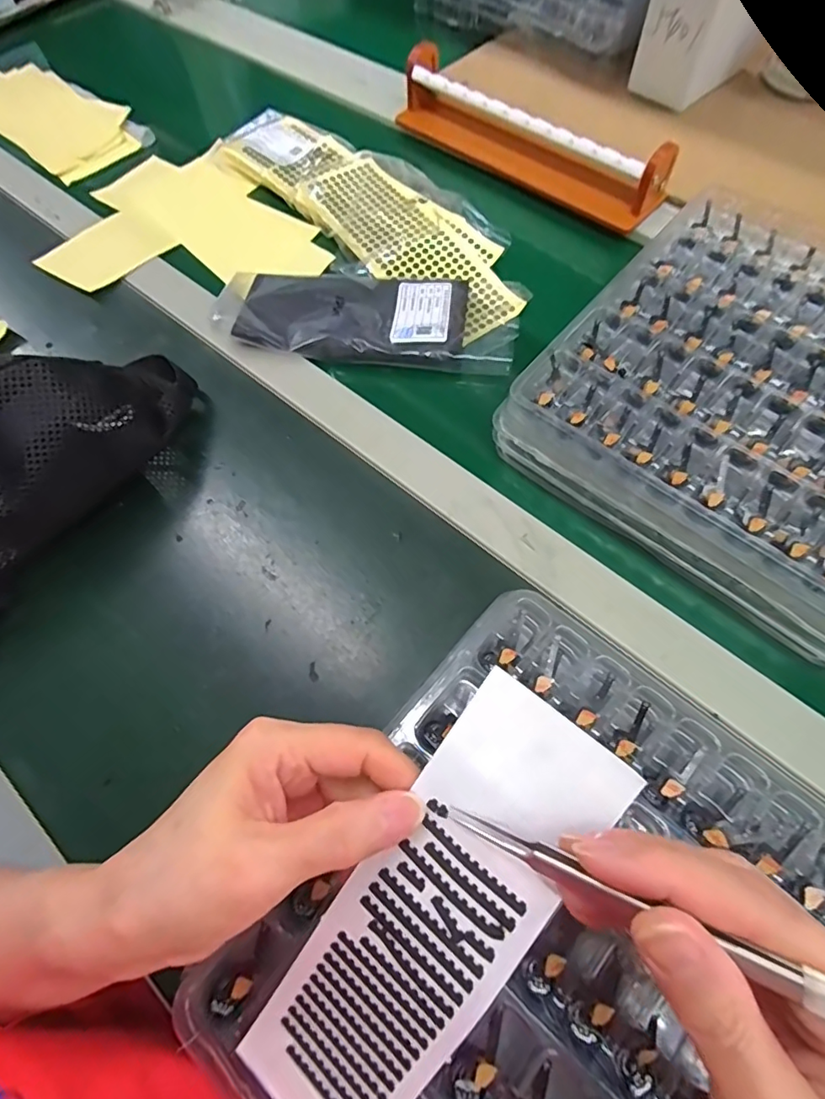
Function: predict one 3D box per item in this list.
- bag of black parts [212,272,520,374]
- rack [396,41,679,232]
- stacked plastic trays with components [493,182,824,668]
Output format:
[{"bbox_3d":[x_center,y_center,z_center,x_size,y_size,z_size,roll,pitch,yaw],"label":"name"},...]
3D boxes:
[{"bbox_3d":[-0.037,-0.201,0.439,0.241,0.020,0.094,7,66,6],"label":"bag of black parts"},{"bbox_3d":[0.105,-0.406,0.509,0.052,0.053,0.292,-41,70,-15],"label":"rack"},{"bbox_3d":[0.231,-0.094,0.351,0.260,0.066,0.264,40,73,18],"label":"stacked plastic trays with components"}]

